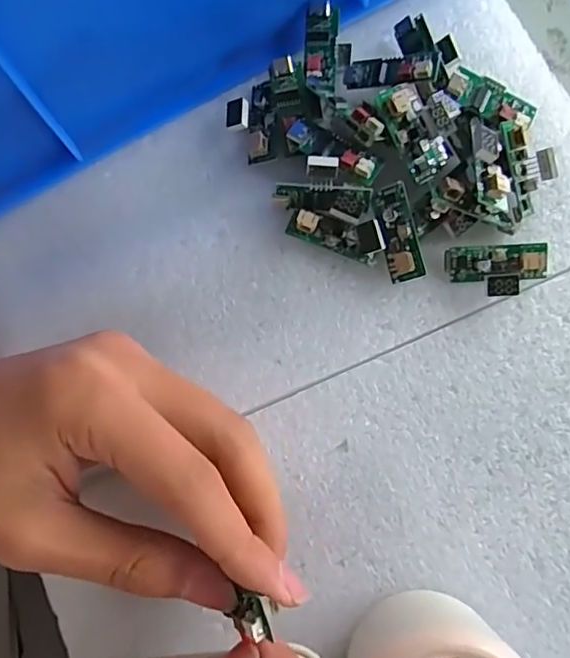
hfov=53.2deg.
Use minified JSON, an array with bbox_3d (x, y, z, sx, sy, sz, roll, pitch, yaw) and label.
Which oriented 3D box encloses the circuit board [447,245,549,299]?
[{"bbox_3d":[0.084,-0.022,0.224,0.038,0.010,0.021,-2,78,1],"label":"circuit board"}]

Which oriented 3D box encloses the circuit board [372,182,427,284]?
[{"bbox_3d":[0.045,-0.038,0.227,0.014,0.005,0.038,-14,89,14],"label":"circuit board"}]

